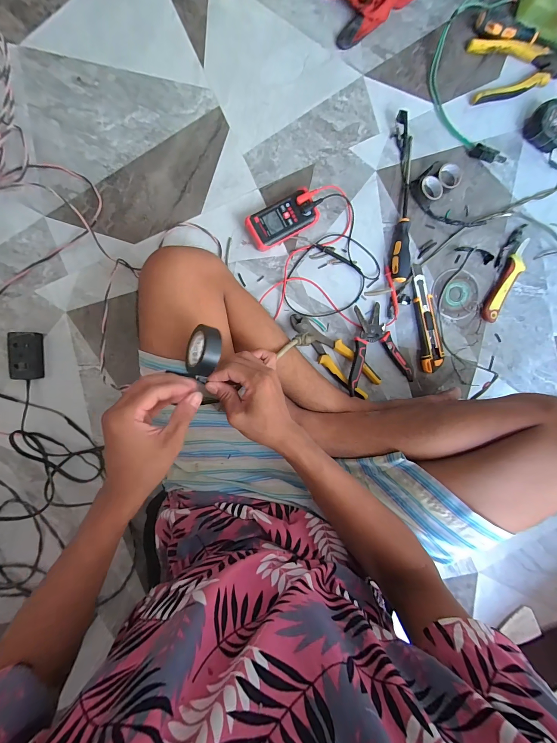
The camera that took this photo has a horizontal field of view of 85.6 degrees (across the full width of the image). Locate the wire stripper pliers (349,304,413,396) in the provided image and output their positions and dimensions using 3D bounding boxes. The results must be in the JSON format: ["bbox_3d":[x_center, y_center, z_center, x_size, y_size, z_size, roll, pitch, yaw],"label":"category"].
[{"bbox_3d":[0.171,-0.044,0.539,0.127,0.035,0.149,-15,94,-4],"label":"wire stripper pliers"}]

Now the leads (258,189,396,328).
[{"bbox_3d":[0.102,-0.201,0.528,0.241,0.031,0.225,4,93,-5],"label":"leads"}]

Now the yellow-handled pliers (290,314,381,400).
[{"bbox_3d":[0.099,-0.032,0.537,0.193,0.033,0.055,43,89,-6],"label":"yellow-handled pliers"}]

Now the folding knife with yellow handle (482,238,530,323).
[{"bbox_3d":[0.425,-0.166,0.554,0.033,0.022,0.155,25,91,-6],"label":"folding knife with yellow handle"}]

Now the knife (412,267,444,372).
[{"bbox_3d":[0.275,-0.098,0.554,0.041,0.018,0.193,-10,94,-4],"label":"knife"}]

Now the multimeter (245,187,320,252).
[{"bbox_3d":[0.006,-0.258,0.517,0.118,0.033,0.060,-29,95,-2],"label":"multimeter"}]

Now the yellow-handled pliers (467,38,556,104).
[{"bbox_3d":[0.437,-0.536,0.529,0.198,0.027,0.093,-9,94,-4],"label":"yellow-handled pliers"}]

